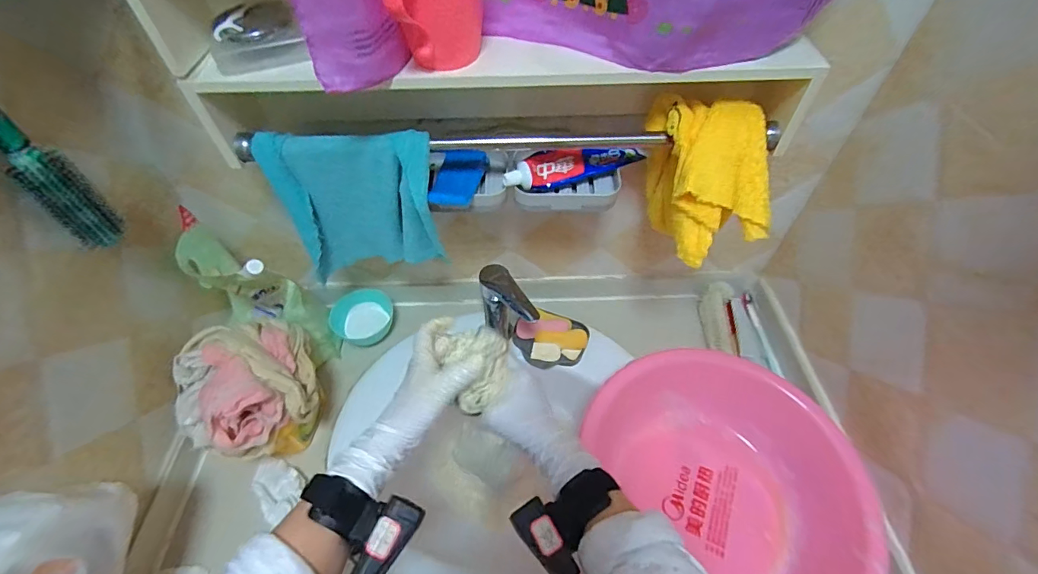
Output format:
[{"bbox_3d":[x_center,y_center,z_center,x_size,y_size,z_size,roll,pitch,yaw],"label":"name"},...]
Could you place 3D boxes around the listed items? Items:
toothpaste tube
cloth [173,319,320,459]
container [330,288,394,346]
[{"bbox_3d":[0.065,-0.144,0.538,0.170,0.030,0.037,-14,53,-10],"label":"toothpaste tube"},{"bbox_3d":[-0.336,0.121,0.566,0.149,0.089,0.153,-27,57,-19],"label":"cloth"},{"bbox_3d":[-0.266,0.048,0.782,0.085,0.053,0.085,0,52,0],"label":"container"}]

